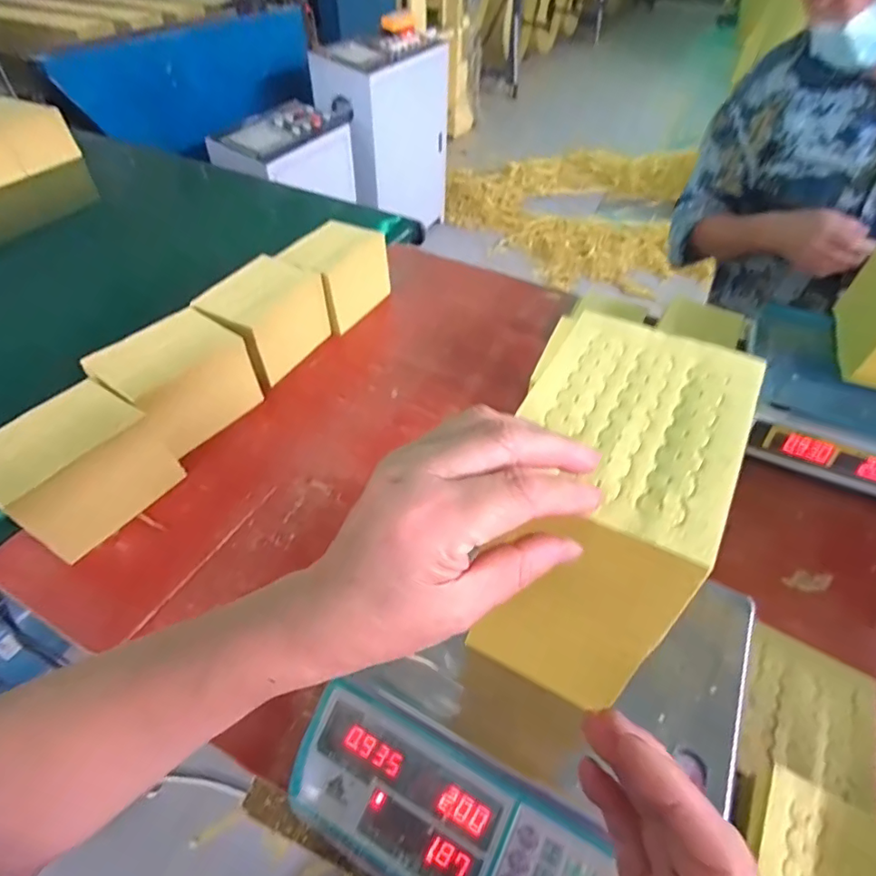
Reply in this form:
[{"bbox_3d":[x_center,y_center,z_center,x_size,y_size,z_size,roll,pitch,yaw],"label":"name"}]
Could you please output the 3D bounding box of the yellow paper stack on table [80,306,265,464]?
[{"bbox_3d":[-0.354,-0.070,0.711,0.121,0.143,0.165,22,51,18],"label":"yellow paper stack on table"}]

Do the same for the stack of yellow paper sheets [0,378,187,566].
[{"bbox_3d":[-0.424,0.040,0.618,0.123,0.125,0.162,27,53,22],"label":"stack of yellow paper sheets"}]

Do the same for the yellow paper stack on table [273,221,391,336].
[{"bbox_3d":[-0.184,-0.287,0.913,0.122,0.121,0.167,26,52,21],"label":"yellow paper stack on table"}]

